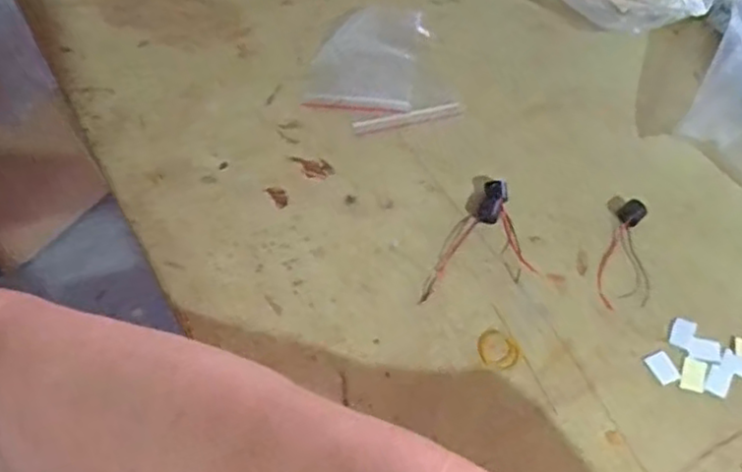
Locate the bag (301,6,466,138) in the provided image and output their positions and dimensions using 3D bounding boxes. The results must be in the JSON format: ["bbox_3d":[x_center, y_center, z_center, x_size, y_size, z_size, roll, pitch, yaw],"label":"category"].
[{"bbox_3d":[0.002,-0.099,0.414,0.081,0.004,0.087,-12,64,-6],"label":"bag"}]

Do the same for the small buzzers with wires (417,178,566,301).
[{"bbox_3d":[0.055,0.001,0.360,0.070,0.009,0.056,-11,64,-5],"label":"small buzzers with wires"}]

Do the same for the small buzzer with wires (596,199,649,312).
[{"bbox_3d":[0.127,0.009,0.358,0.025,0.011,0.057,5,63,3],"label":"small buzzer with wires"}]

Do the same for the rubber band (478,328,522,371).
[{"bbox_3d":[0.061,0.053,0.336,0.021,0.004,0.017,10,64,5],"label":"rubber band"}]

